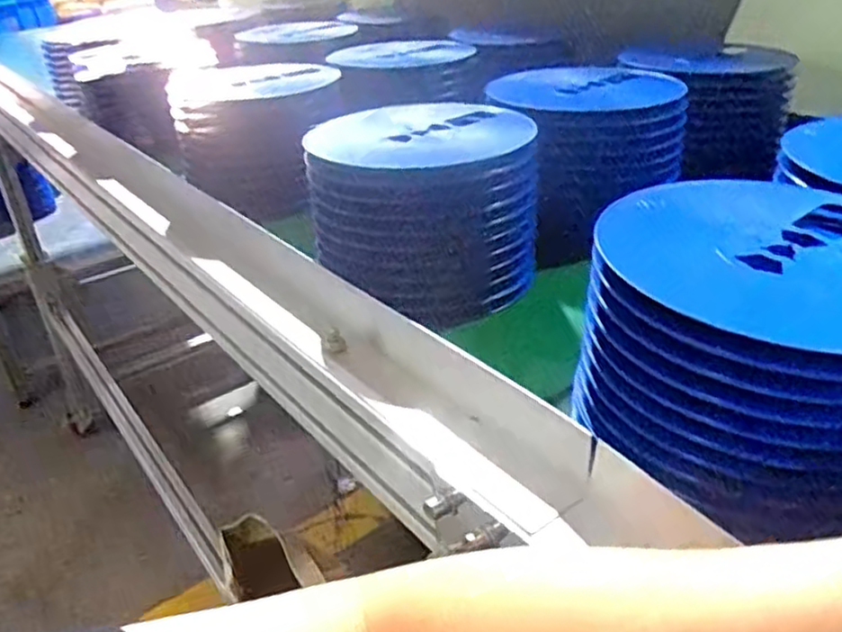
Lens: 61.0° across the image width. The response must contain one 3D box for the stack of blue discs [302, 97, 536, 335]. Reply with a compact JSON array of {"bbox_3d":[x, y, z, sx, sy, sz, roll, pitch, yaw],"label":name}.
[{"bbox_3d":[0.000,-0.090,0.558,0.164,0.111,0.164,-3,34,-2],"label":"stack of blue discs"}]

